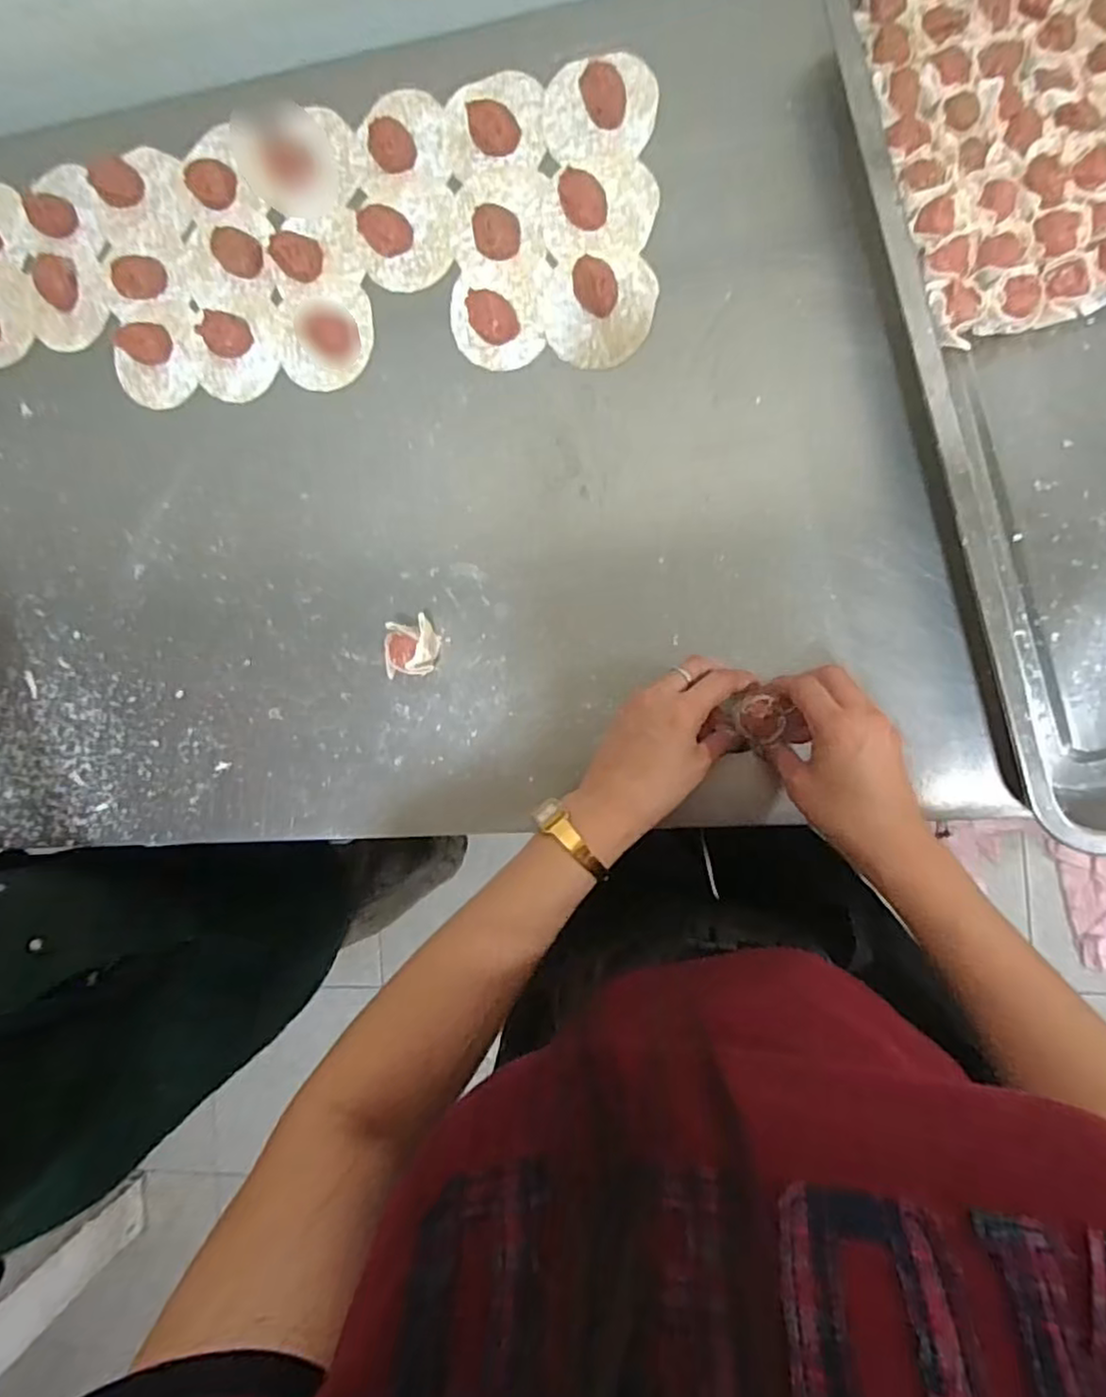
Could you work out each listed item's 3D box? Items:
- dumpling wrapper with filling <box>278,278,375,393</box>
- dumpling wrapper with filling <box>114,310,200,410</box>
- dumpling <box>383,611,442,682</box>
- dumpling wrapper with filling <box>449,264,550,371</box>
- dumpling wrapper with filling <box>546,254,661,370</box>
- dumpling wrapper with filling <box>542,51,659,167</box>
[{"bbox_3d":[-0.179,-0.284,0.527,0.077,0.018,0.082,-5,90,9],"label":"dumpling wrapper with filling"},{"bbox_3d":[-0.325,-0.279,0.555,0.072,0.014,0.079,0,91,9],"label":"dumpling wrapper with filling"},{"bbox_3d":[-0.105,-0.039,0.509,0.032,0.029,0.046,5,92,9],"label":"dumpling"},{"bbox_3d":[-0.041,-0.285,0.499,0.069,0.017,0.078,-7,90,9],"label":"dumpling wrapper with filling"},{"bbox_3d":[0.032,-0.280,0.488,0.079,0.018,0.076,0,91,9],"label":"dumpling wrapper with filling"},{"bbox_3d":[0.033,-0.425,0.488,0.080,0.018,0.073,-2,91,9],"label":"dumpling wrapper with filling"}]

